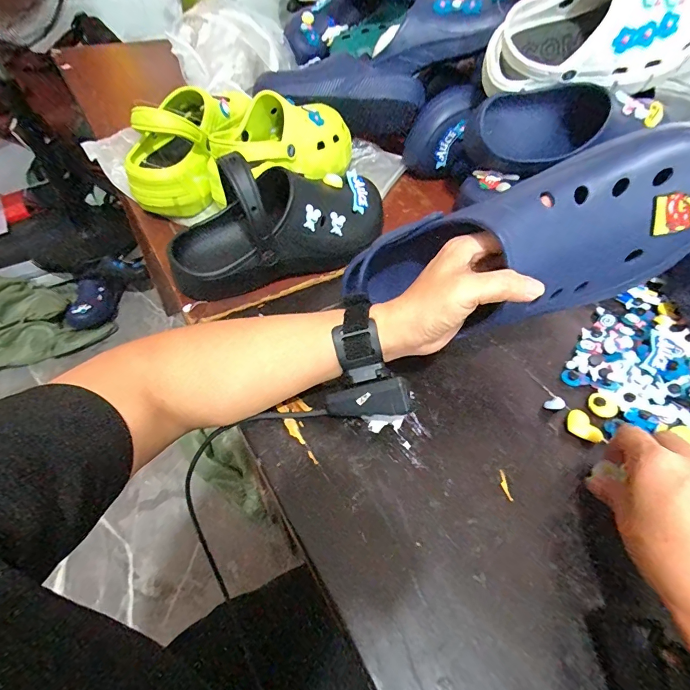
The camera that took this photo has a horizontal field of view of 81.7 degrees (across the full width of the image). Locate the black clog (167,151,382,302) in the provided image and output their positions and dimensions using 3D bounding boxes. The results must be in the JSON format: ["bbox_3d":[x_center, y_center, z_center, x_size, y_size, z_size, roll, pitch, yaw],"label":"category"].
[{"bbox_3d":[-0.069,-0.150,0.456,0.263,0.119,0.085,-21,55,-20],"label":"black clog"}]

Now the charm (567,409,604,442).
[{"bbox_3d":[0.215,0.075,0.362,0.022,0.009,0.033,-13,52,-14],"label":"charm"}]

